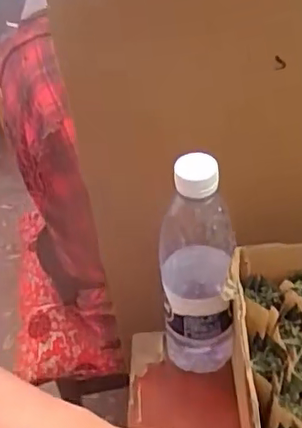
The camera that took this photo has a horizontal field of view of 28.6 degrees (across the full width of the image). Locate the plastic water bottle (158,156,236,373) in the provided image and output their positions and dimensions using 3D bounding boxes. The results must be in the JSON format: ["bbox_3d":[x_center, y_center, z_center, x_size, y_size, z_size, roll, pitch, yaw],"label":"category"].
[{"bbox_3d":[0.038,0.053,0.493,0.059,0.221,0.061,-1,44,2],"label":"plastic water bottle"}]

